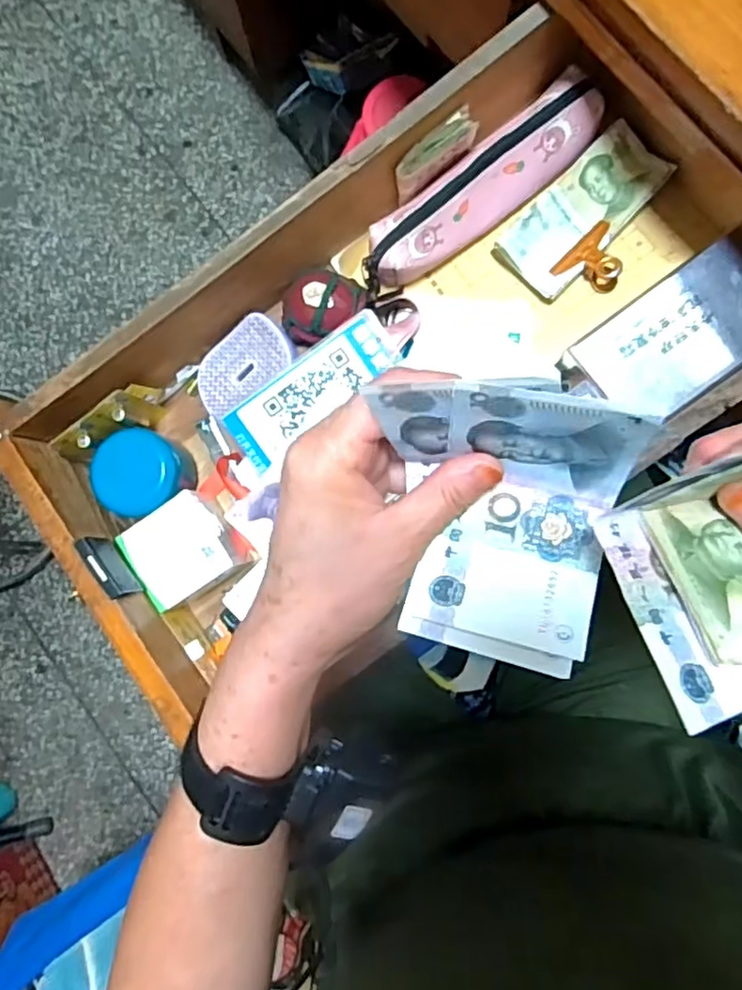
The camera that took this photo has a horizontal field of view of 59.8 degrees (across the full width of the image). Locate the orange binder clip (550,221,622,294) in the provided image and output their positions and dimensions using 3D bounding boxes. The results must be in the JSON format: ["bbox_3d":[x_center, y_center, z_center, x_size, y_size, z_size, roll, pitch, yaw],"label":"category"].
[{"bbox_3d":[0.177,-0.181,0.509,0.054,0.025,0.043,-43,84,-3],"label":"orange binder clip"}]

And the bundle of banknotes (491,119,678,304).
[{"bbox_3d":[0.167,-0.223,0.509,0.135,0.027,0.063,-44,84,-3],"label":"bundle of banknotes"}]

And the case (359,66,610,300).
[{"bbox_3d":[0.083,-0.241,0.512,0.213,0.056,0.053,-36,83,-2],"label":"case"}]

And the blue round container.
[{"bbox_3d":[-0.189,-0.017,0.538,0.068,0.058,0.069,0,84,2],"label":"blue round container"}]

